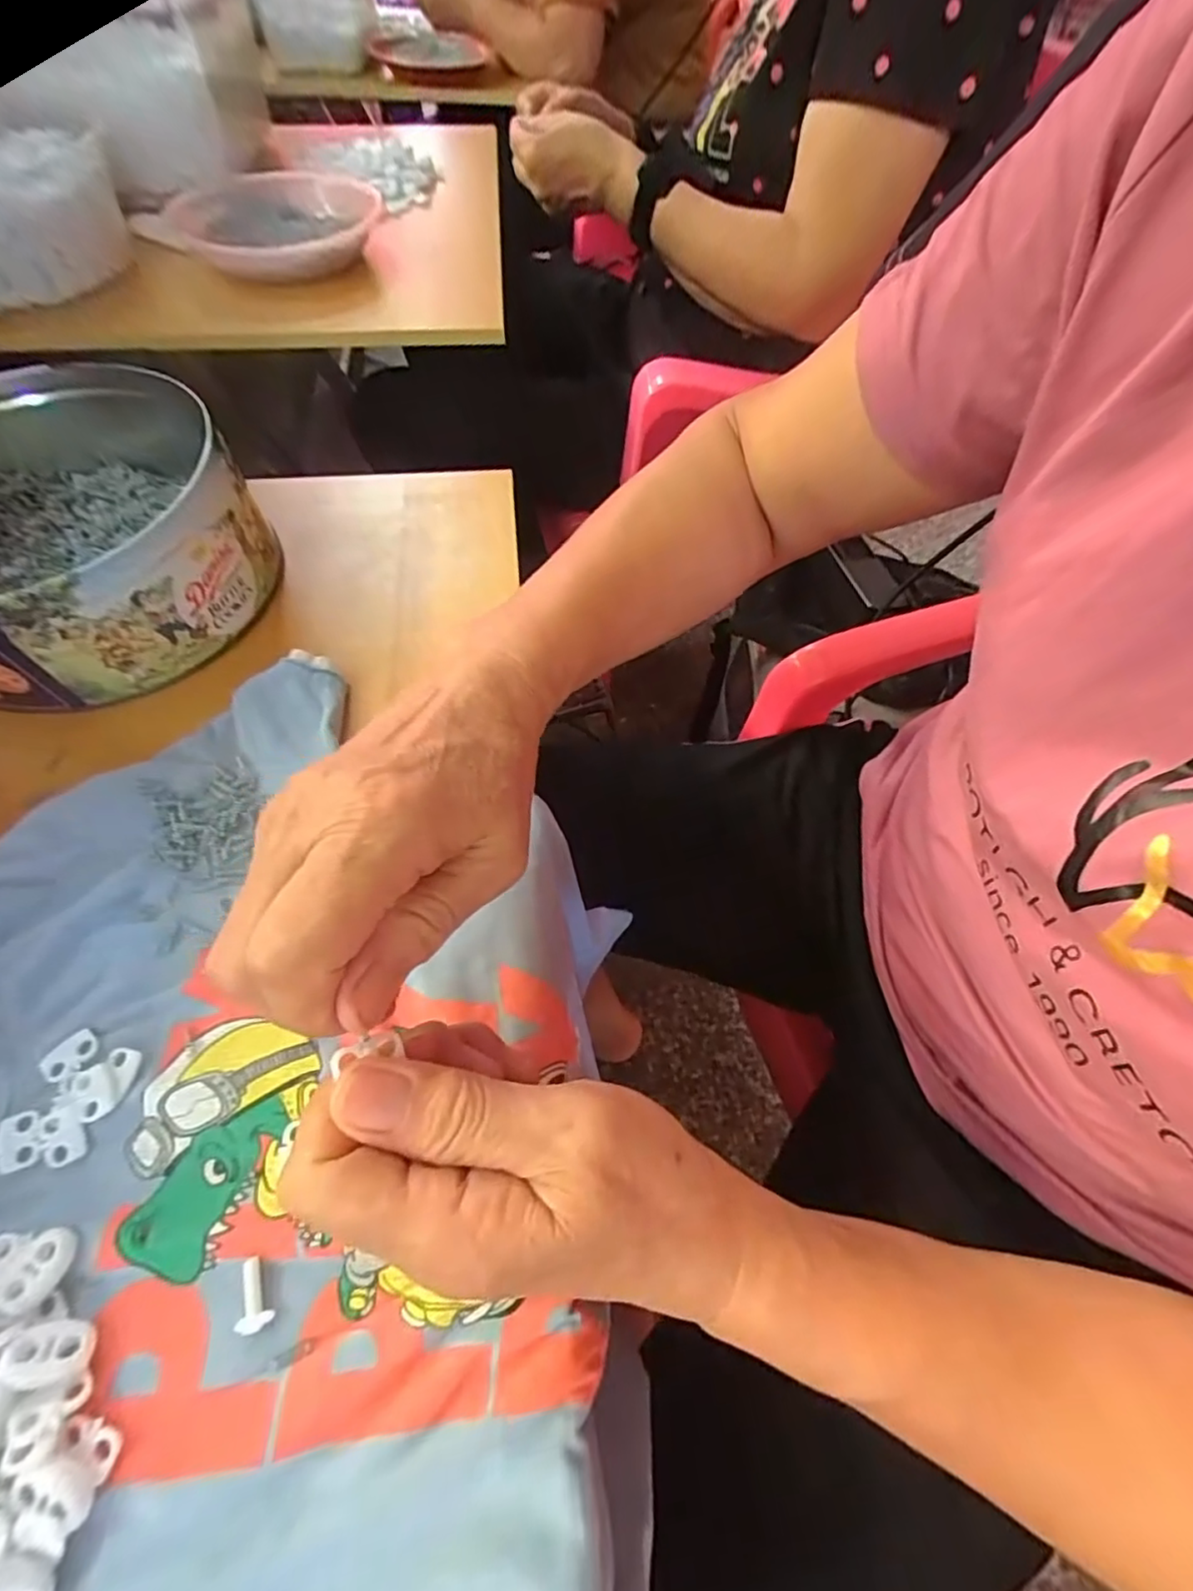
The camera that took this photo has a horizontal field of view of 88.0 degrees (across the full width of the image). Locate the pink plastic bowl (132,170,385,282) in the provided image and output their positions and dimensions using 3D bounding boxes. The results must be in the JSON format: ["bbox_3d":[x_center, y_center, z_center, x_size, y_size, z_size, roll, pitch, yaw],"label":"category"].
[{"bbox_3d":[-0.340,-0.575,0.633,0.239,0.051,0.238,-17,61,-13],"label":"pink plastic bowl"}]

